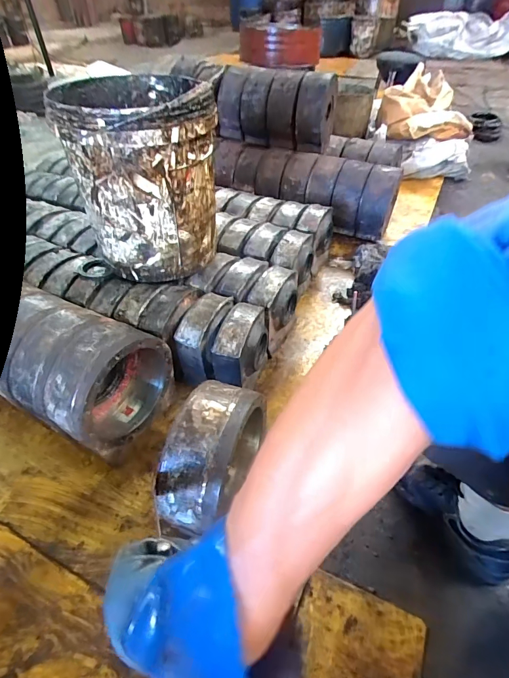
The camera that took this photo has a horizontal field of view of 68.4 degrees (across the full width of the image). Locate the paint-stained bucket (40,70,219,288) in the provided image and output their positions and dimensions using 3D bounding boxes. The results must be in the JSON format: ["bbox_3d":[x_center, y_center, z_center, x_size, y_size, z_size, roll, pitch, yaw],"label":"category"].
[{"bbox_3d":[-0.221,-0.320,0.788,0.271,0.345,0.276,-6,45,-5],"label":"paint-stained bucket"}]

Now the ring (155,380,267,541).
[{"bbox_3d":[-0.062,0.180,0.583,0.096,0.187,0.204,18,47,15],"label":"ring"}]

